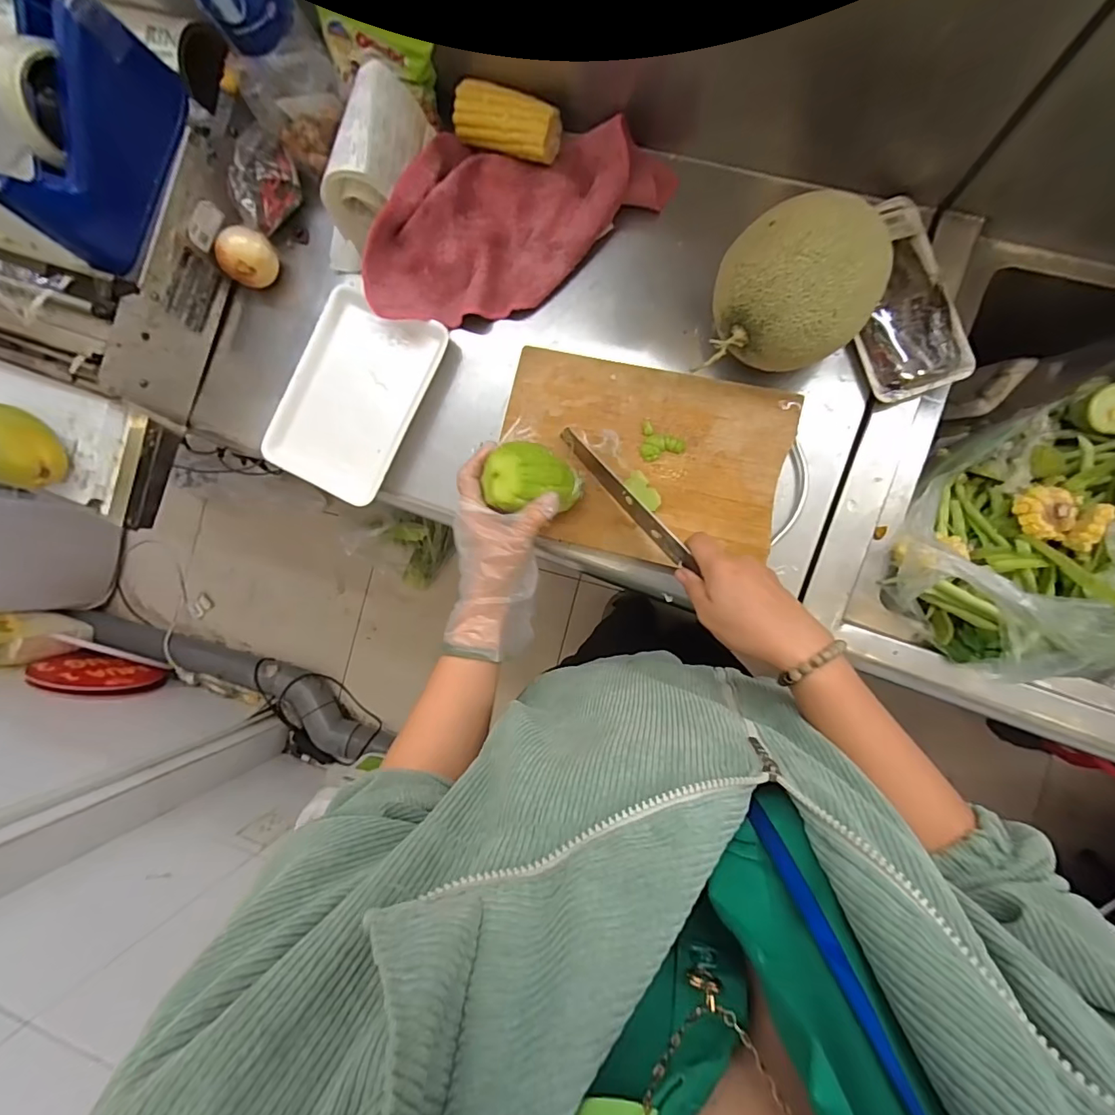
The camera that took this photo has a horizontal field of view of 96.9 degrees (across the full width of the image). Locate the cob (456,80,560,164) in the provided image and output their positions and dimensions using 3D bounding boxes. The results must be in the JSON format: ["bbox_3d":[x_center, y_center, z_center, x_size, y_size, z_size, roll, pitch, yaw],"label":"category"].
[{"bbox_3d":[-0.055,-0.460,0.522,0.109,0.045,0.041,20,91,9],"label":"cob"}]

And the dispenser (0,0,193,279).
[{"bbox_3d":[-0.436,-0.392,0.465,0.059,0.121,0.191,18,90,9],"label":"dispenser"}]

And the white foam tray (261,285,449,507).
[{"bbox_3d":[-0.231,-0.184,0.570,0.154,0.029,0.215,25,91,9],"label":"white foam tray"}]

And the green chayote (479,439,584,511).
[{"bbox_3d":[-0.023,-0.074,0.457,0.077,0.065,0.058,-6,87,8],"label":"green chayote"}]

